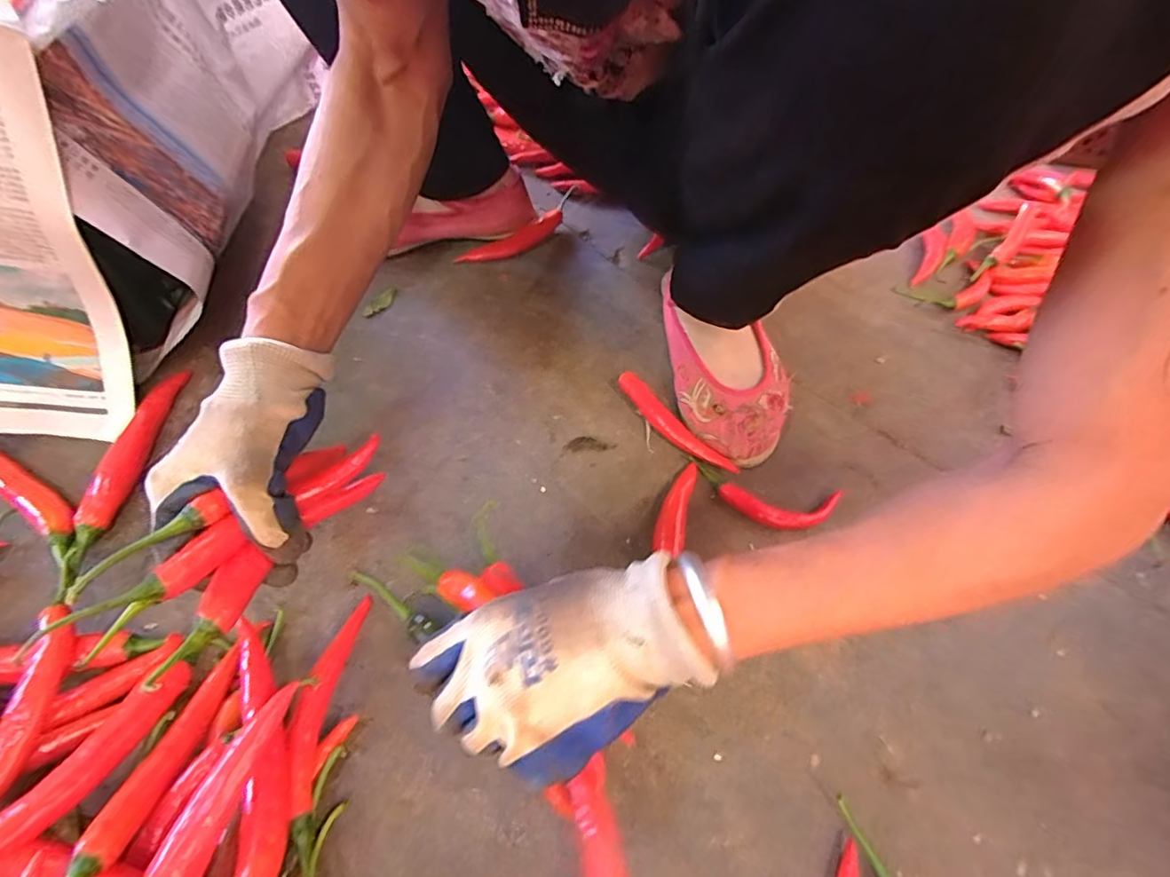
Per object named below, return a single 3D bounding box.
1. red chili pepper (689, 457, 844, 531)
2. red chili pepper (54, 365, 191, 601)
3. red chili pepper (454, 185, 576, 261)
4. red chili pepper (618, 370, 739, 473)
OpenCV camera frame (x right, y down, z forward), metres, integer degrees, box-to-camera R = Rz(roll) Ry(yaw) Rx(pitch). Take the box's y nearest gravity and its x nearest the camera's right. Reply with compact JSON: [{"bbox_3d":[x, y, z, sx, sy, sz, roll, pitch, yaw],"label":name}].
[{"bbox_3d":[0.139,0.046,0.406,0.115,0.016,0.042,15,57,6],"label":"red chili pepper"},{"bbox_3d":[-0.336,0.024,0.380,0.020,0.024,0.183,0,57,-4],"label":"red chili pepper"},{"bbox_3d":[-0.061,-0.221,0.555,0.151,0.019,0.035,-38,67,-25],"label":"red chili pepper"},{"bbox_3d":[0.073,-0.010,0.435,0.017,0.021,0.121,-36,66,-24],"label":"red chili pepper"}]

